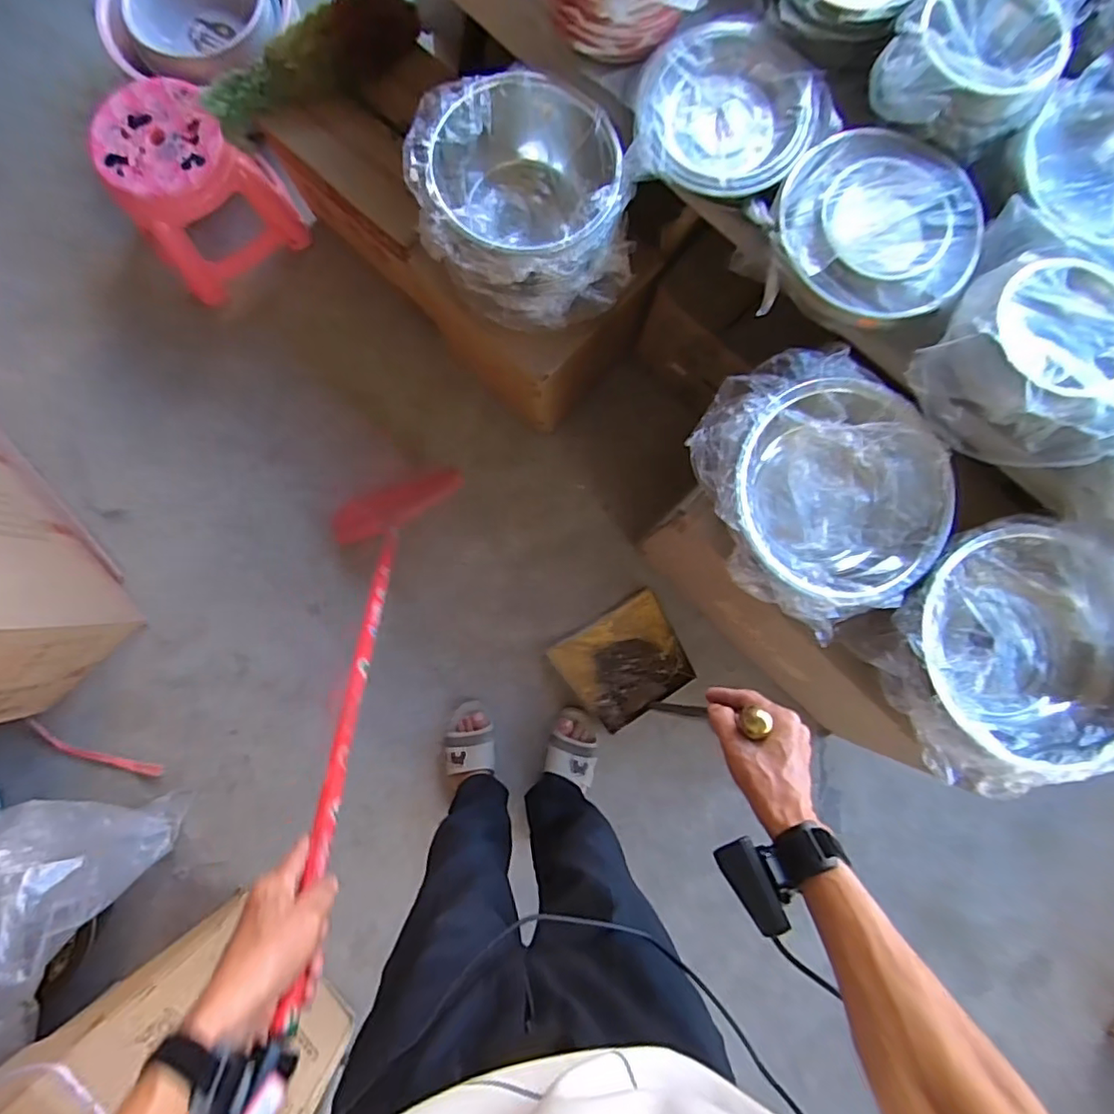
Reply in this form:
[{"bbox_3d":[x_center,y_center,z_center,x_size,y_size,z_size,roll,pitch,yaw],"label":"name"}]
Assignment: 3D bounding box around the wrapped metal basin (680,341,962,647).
[{"bbox_3d":[0.360,-0.100,0.822,0.297,0.135,0.366,-30,84,-7],"label":"wrapped metal basin"}]

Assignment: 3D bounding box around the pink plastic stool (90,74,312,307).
[{"bbox_3d":[-0.753,-0.768,1.229,0.282,0.250,0.277,-41,86,-8],"label":"pink plastic stool"}]

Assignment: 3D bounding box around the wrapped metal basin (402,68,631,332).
[{"bbox_3d":[-0.053,-0.511,0.889,0.280,0.199,0.268,0,81,-3],"label":"wrapped metal basin"}]

